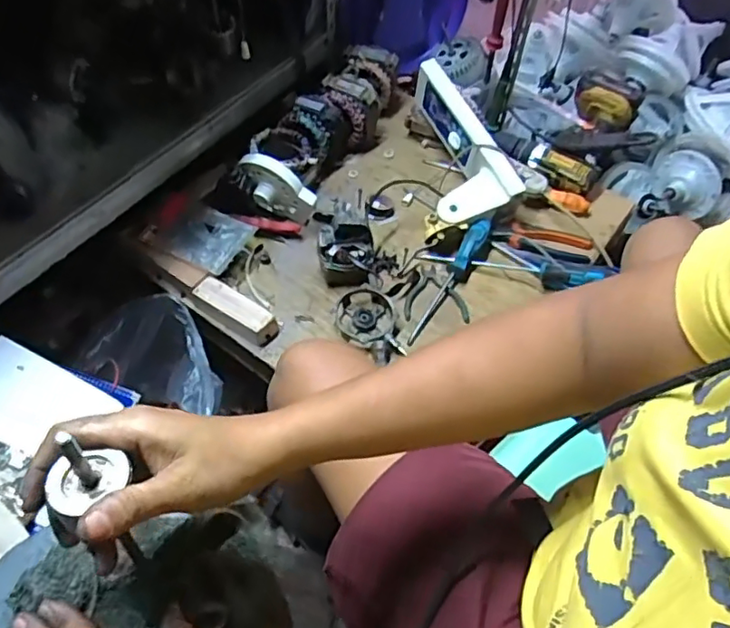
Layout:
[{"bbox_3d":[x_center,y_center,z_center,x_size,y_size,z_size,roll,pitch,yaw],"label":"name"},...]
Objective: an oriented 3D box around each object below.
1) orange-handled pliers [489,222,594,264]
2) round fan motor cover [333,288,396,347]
[{"bbox_3d":[0.292,-0.122,0.969,0.159,0.020,0.068,17,55,10],"label":"orange-handled pliers"},{"bbox_3d":[0.001,0.003,0.852,0.082,0.019,0.085,1,54,-2],"label":"round fan motor cover"}]

